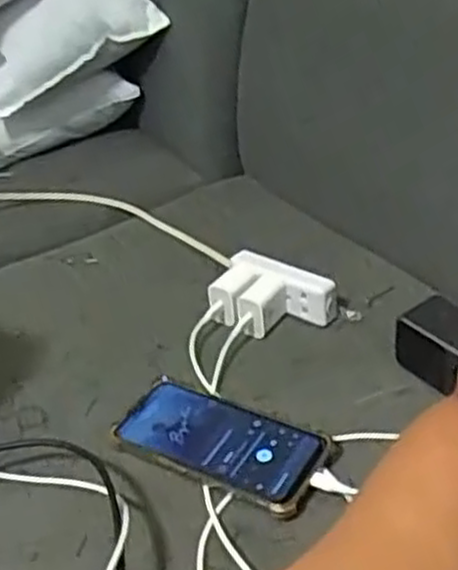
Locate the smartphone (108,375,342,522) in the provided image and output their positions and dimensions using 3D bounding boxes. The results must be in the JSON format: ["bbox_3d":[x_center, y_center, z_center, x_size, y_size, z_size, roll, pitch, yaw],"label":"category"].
[{"bbox_3d":[-0.006,0.118,0.617,0.164,0.017,0.086,15,40,29],"label":"smartphone"}]

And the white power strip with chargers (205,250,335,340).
[{"bbox_3d":[0.038,0.014,0.746,0.101,0.045,0.073,18,41,32],"label":"white power strip with chargers"}]

